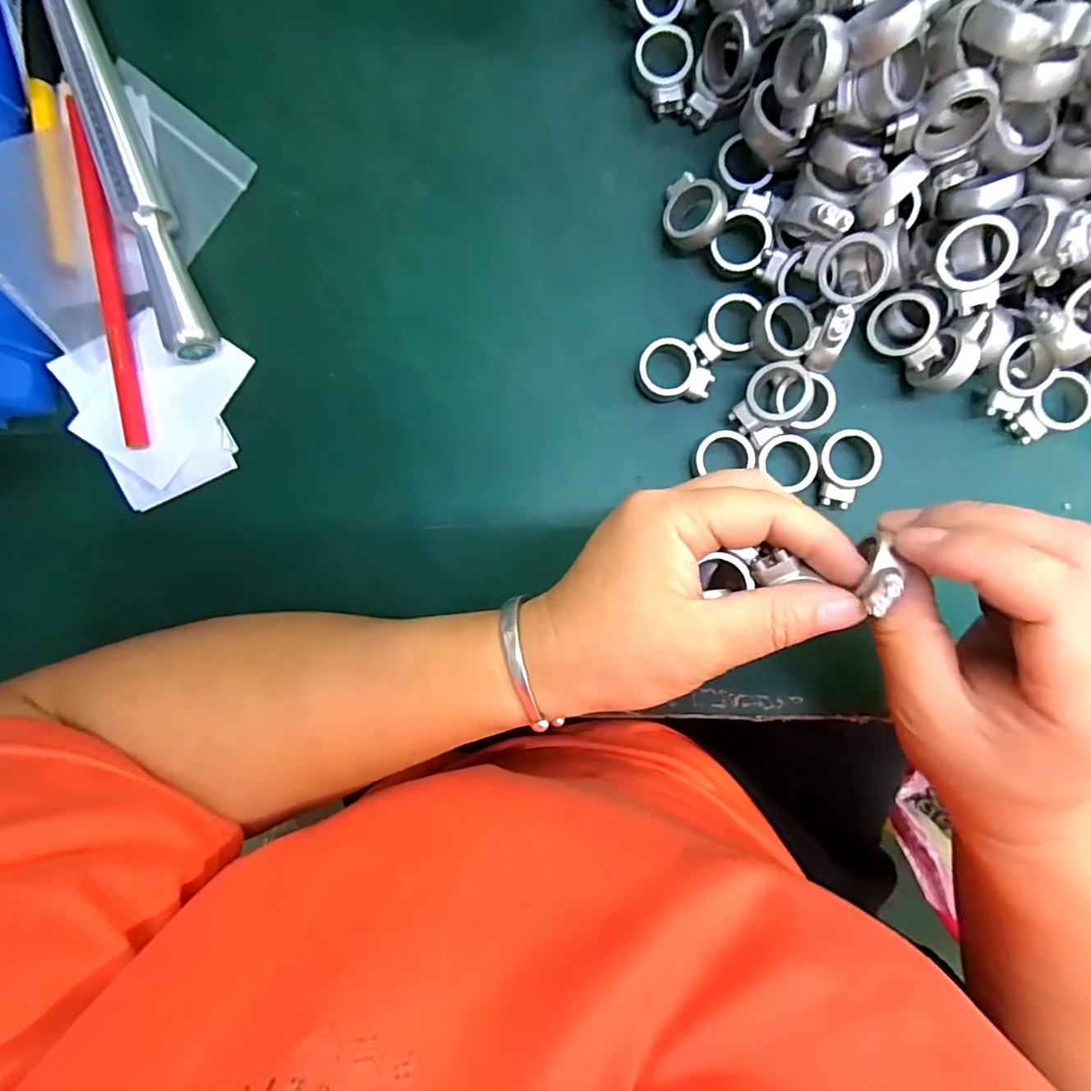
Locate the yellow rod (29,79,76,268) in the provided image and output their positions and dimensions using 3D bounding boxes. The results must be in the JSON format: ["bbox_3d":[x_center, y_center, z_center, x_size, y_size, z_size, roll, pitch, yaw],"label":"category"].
[{"bbox_3d":[-0.219,-0.165,0.245,0.007,0.007,0.078,-7,93,3],"label":"yellow rod"}]

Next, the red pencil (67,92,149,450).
[{"bbox_3d":[-0.196,-0.119,0.247,0.009,0.008,0.147,-6,93,3],"label":"red pencil"}]

